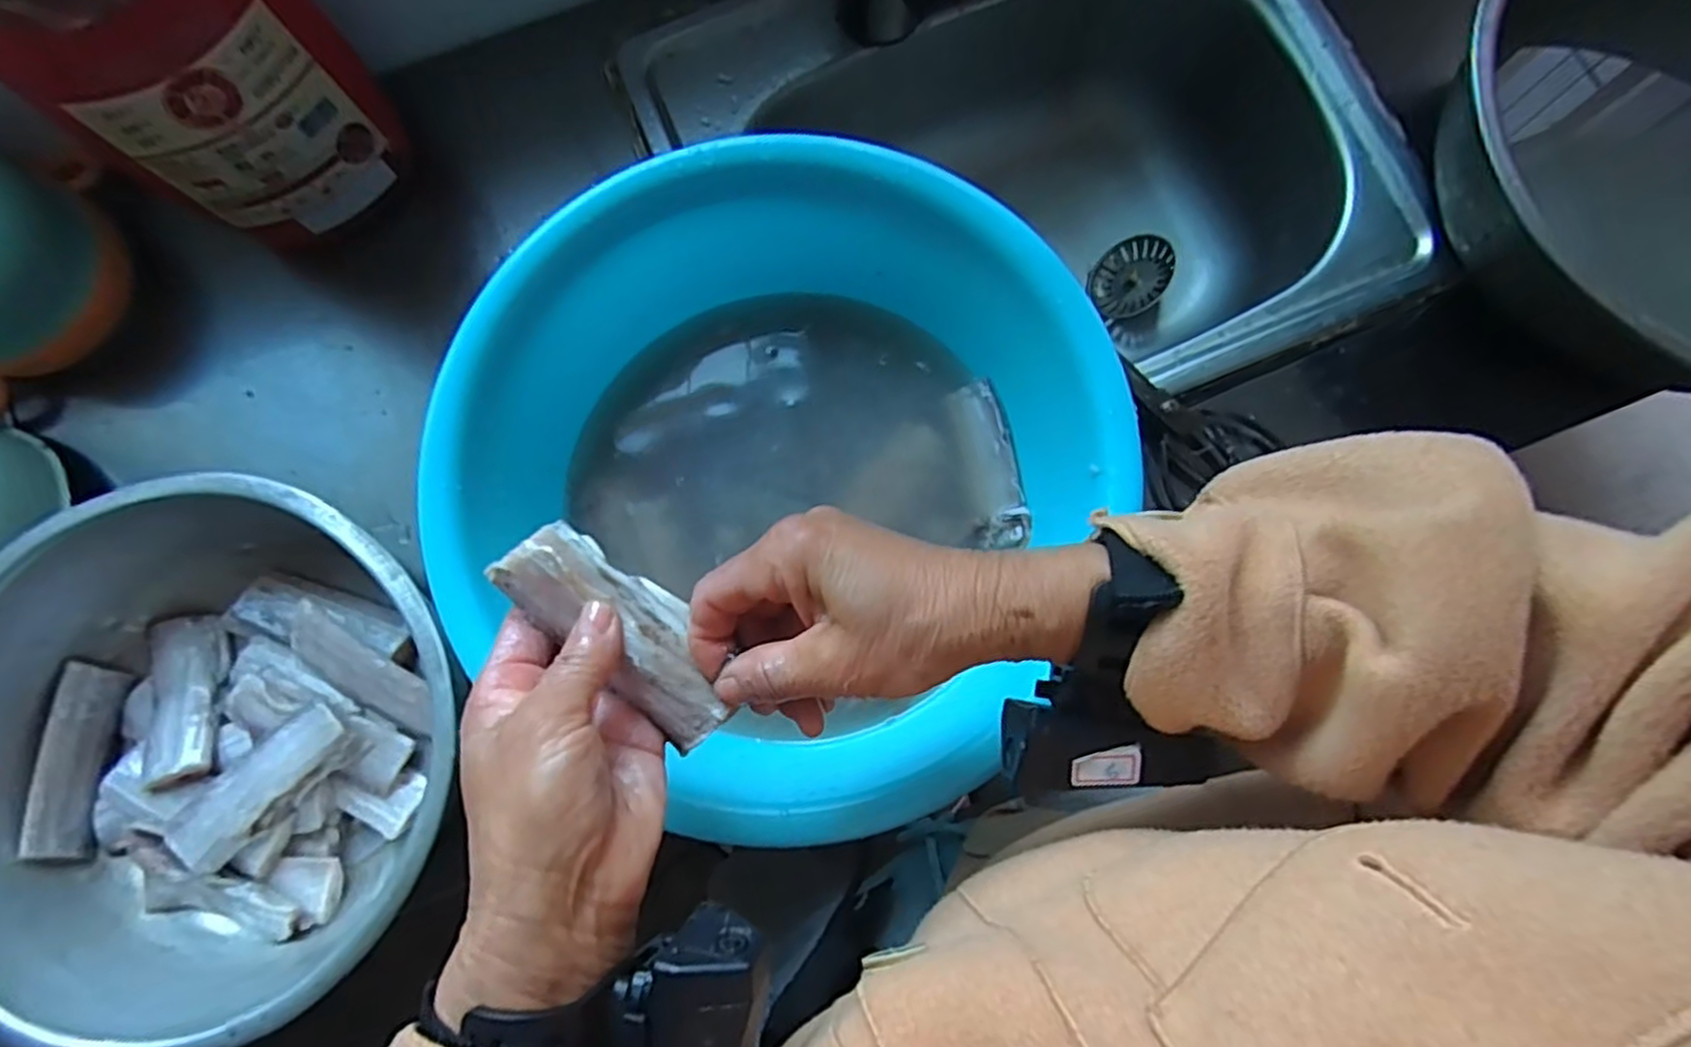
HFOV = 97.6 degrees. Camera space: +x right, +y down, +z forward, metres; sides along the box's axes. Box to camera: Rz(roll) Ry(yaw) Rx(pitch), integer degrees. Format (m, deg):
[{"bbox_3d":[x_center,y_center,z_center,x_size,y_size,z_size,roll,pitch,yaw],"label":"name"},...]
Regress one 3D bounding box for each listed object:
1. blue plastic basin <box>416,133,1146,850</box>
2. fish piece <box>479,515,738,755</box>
[{"bbox_3d":[-0.034,-0.032,0.398,0.302,0.107,0.307,0,78,2],"label":"blue plastic basin"},{"bbox_3d":[-0.085,0.041,0.285,0.041,0.015,0.100,-45,93,-7],"label":"fish piece"}]

